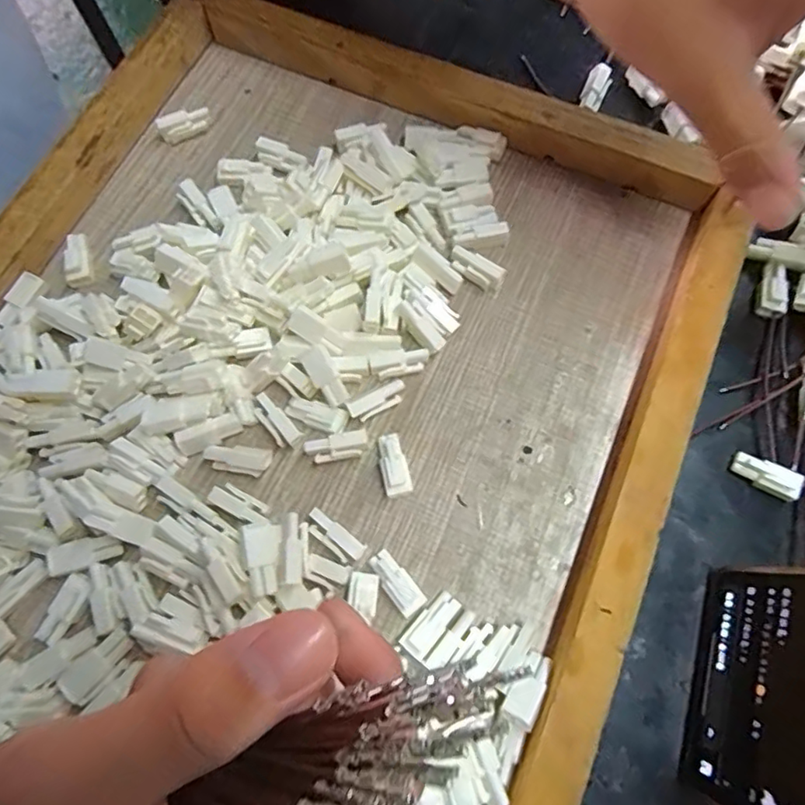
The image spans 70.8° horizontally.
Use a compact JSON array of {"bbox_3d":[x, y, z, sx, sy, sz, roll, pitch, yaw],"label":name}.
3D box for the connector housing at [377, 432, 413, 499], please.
[{"bbox_3d":[-0.004,0.025,0.226,0.011,0.010,0.025,-12,61,-6],"label":"connector housing"}]

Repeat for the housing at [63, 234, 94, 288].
[{"bbox_3d":[-0.146,-0.065,0.255,0.010,0.008,0.024,-9,73,-5],"label":"housing"}]

